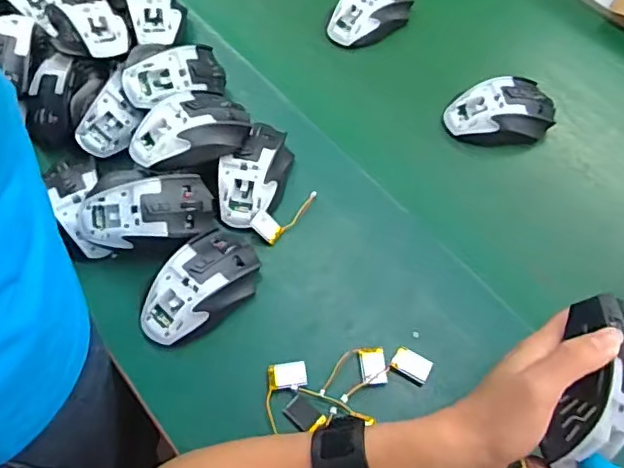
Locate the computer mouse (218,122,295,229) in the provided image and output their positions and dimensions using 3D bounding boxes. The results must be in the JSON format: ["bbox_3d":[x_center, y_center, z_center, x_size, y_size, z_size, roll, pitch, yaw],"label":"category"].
[{"bbox_3d":[-0.055,-0.057,0.564,0.058,0.048,0.112,22,63,11],"label":"computer mouse"}]

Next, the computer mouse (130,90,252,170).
[{"bbox_3d":[-0.116,-0.099,0.544,0.113,0.043,0.067,-29,66,-16],"label":"computer mouse"}]

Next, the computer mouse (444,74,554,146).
[{"bbox_3d":[0.208,-0.134,0.616,0.117,0.038,0.069,-14,62,-8],"label":"computer mouse"}]

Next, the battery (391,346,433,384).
[{"bbox_3d":[0.085,0.111,0.484,0.032,0.006,0.020,27,64,14],"label":"battery"}]

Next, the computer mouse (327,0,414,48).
[{"bbox_3d":[0.071,-0.270,0.691,0.066,0.040,0.107,41,68,19],"label":"computer mouse"}]

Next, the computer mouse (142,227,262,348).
[{"bbox_3d":[-0.101,0.046,0.504,0.118,0.037,0.070,-39,68,-19],"label":"computer mouse"}]

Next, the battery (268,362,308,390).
[{"bbox_3d":[-0.020,0.119,0.478,0.032,0.006,0.022,-4,61,-3],"label":"battery"}]

